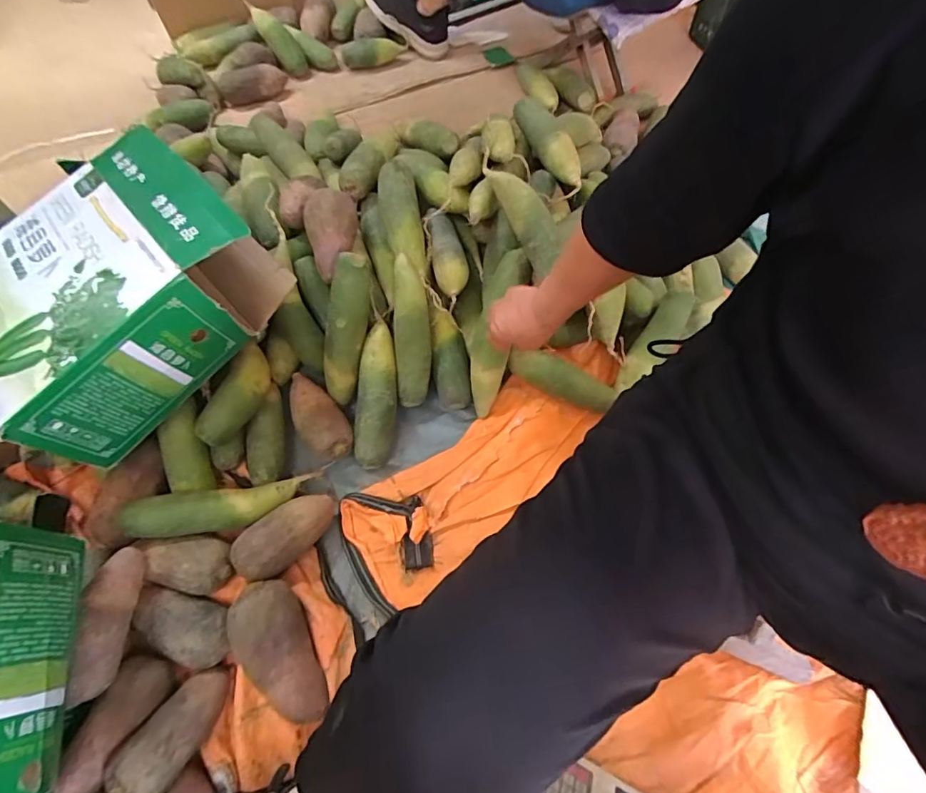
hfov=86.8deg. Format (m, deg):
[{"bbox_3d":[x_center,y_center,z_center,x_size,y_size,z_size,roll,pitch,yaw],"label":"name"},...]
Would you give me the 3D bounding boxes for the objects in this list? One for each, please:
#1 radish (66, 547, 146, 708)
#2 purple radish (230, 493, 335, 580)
[{"bbox_3d":[-0.404,0.252,0.558,0.047,0.057,0.160,-13,63,-5],"label":"radish"},{"bbox_3d":[-0.235,0.184,0.653,0.141,0.068,0.066,-38,68,-17],"label":"purple radish"}]

